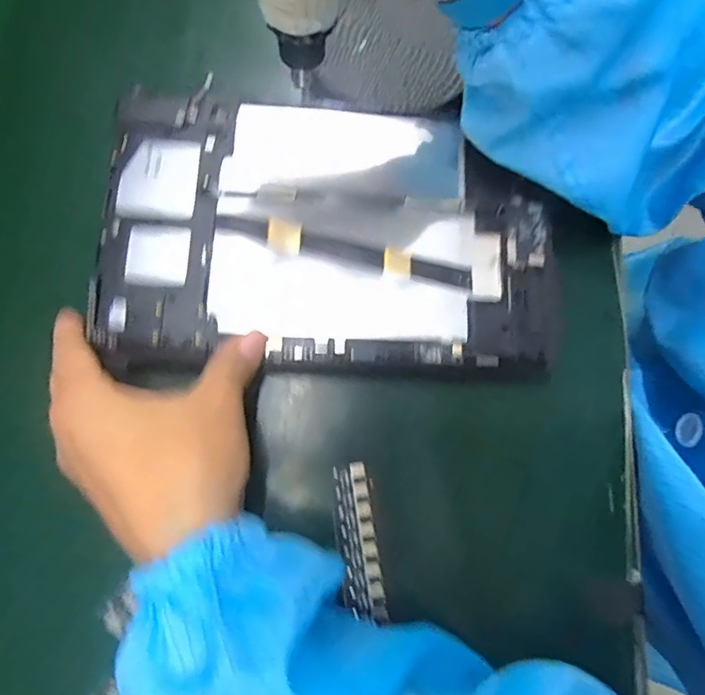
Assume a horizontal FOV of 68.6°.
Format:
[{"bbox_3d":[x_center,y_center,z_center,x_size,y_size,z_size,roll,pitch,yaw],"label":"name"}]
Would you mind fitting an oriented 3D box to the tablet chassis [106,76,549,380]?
[{"bbox_3d":[-0.012,-0.064,0.282,0.233,0.023,0.153,0,77,-2],"label":"tablet chassis"}]

